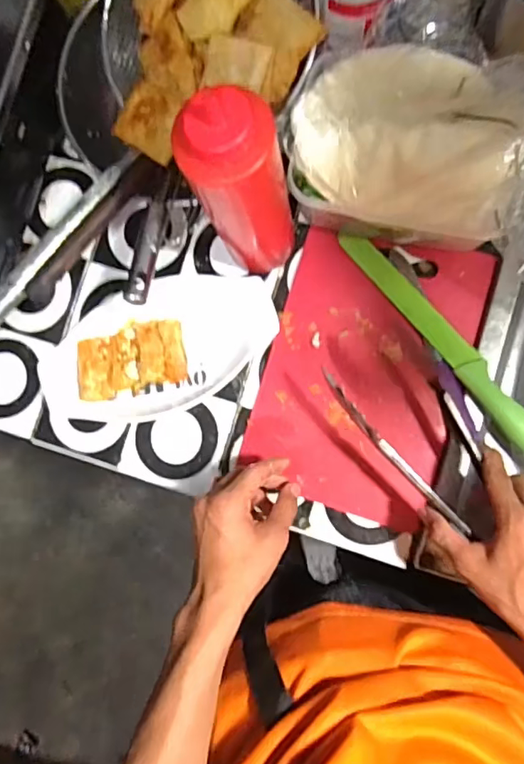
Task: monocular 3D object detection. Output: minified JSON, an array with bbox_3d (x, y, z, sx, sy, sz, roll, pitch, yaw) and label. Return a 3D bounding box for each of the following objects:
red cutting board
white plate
[{"bbox_3d":[0.098,-0.008,0.514,0.194,0.012,0.260,11,85,8],"label":"red cutting board"},{"bbox_3d":[-0.106,-0.037,0.541,0.241,0.025,0.127,-14,83,5],"label":"white plate"}]

